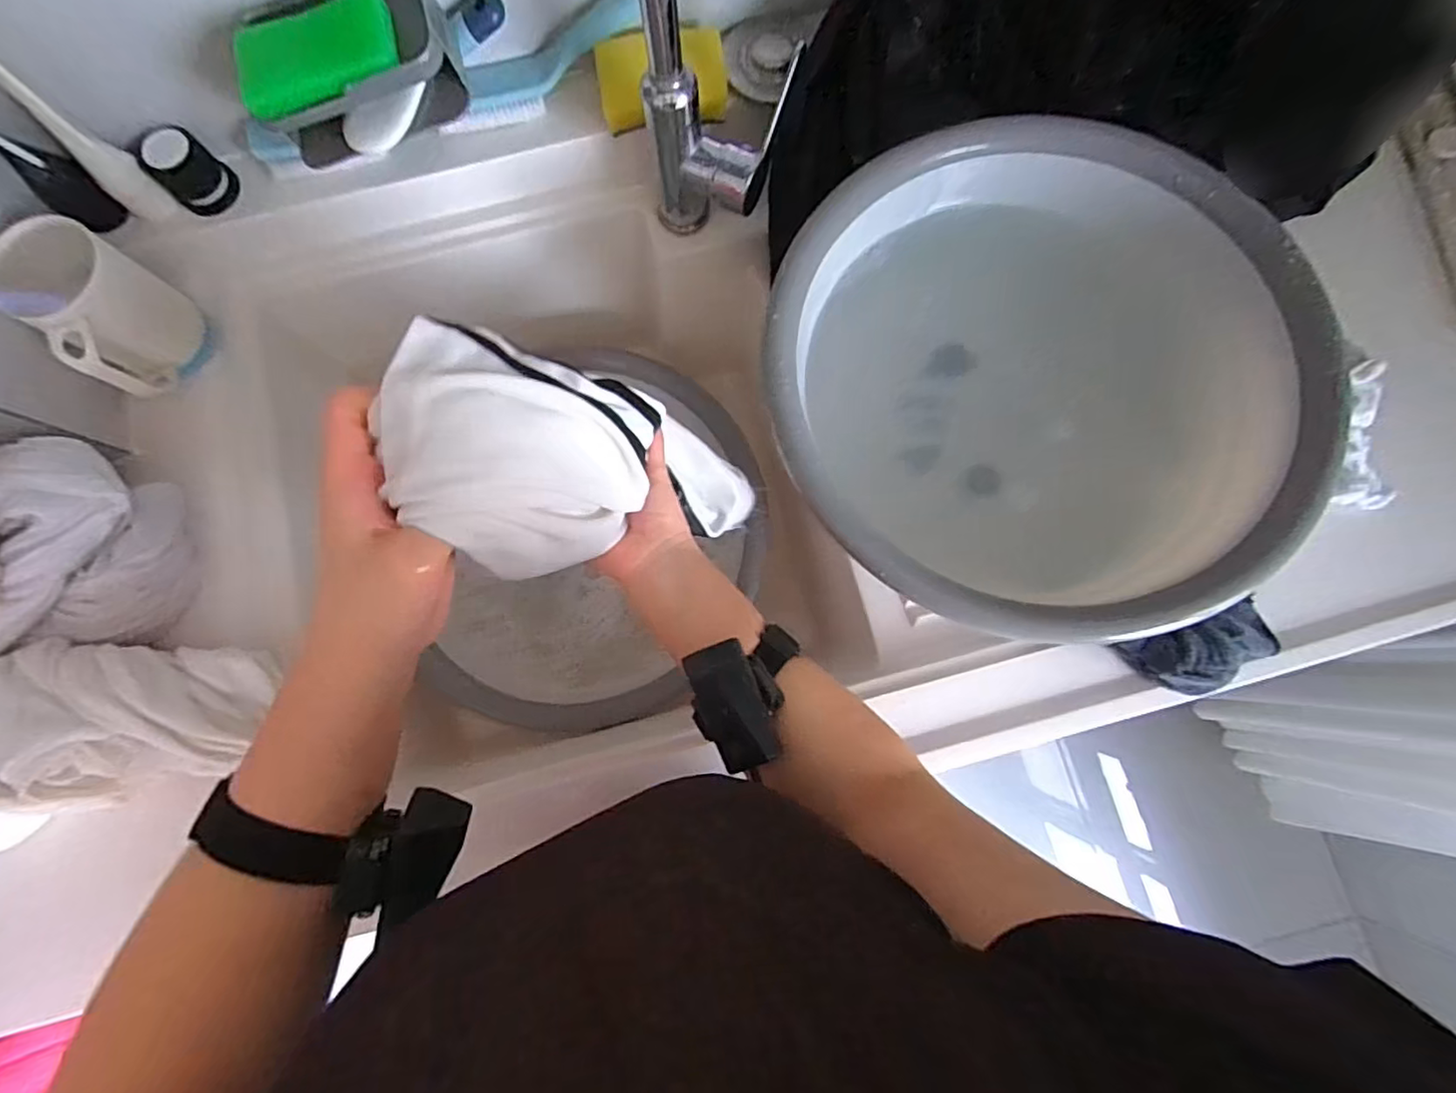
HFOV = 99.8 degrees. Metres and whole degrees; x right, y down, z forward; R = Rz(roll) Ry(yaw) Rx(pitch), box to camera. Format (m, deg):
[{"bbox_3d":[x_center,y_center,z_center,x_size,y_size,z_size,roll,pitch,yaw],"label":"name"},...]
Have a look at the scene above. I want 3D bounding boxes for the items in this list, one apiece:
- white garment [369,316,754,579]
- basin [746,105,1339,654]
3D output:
[{"bbox_3d":[-0.065,-0.050,0.408,0.077,0.322,0.105,-27,80,20],"label":"white garment"},{"bbox_3d":[0.214,-0.126,0.459,0.359,0.116,0.347,0,80,1],"label":"basin"}]

